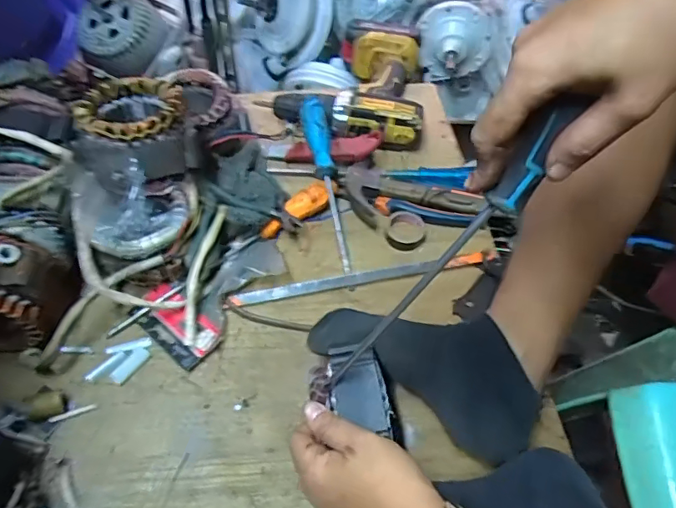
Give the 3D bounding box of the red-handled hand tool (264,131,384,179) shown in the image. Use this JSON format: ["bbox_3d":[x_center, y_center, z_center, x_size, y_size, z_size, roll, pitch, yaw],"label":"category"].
[{"bbox_3d":[-0.019,-0.127,0.648,0.147,0.026,0.044,-11,57,12],"label":"red-handled hand tool"}]

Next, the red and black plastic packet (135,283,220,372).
[{"bbox_3d":[-0.166,0.072,0.528,0.093,0.017,0.049,39,63,19],"label":"red and black plastic packet"}]

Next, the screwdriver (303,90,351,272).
[{"bbox_3d":[-0.009,-0.077,0.605,0.025,0.029,0.243,-9,74,-10],"label":"screwdriver"}]

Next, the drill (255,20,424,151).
[{"bbox_3d":[0.016,-0.242,0.714,0.199,0.070,0.223,7,57,1],"label":"drill"}]

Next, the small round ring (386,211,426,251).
[{"bbox_3d":[0.080,-0.025,0.607,0.046,0.016,0.047,2,57,-3],"label":"small round ring"}]

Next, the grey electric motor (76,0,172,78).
[{"bbox_3d":[-0.310,-0.323,0.754,0.113,0.083,0.105,13,57,4],"label":"grey electric motor"}]

